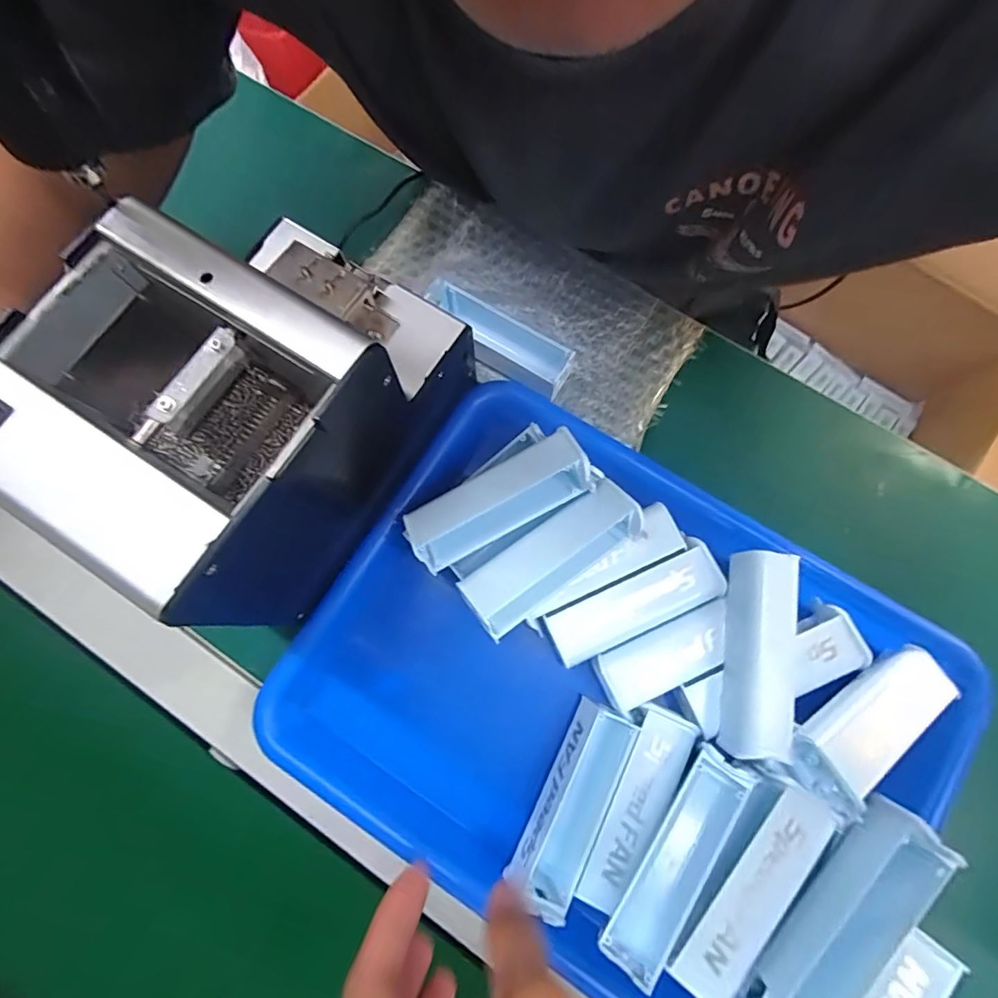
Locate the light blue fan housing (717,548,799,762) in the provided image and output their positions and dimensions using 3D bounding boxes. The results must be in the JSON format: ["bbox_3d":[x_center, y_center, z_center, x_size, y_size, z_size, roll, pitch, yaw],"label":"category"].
[{"bbox_3d":[0.135,0.079,0.263,0.026,0.030,0.099,9,78,3],"label":"light blue fan housing"}]

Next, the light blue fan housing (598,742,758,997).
[{"bbox_3d":[0.085,0.169,0.244,0.023,0.039,0.101,33,80,7],"label":"light blue fan housing"}]

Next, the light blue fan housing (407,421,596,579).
[{"bbox_3d":[-0.001,0.001,0.276,0.102,0.027,0.031,-32,51,2],"label":"light blue fan housing"}]

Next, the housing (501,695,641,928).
[{"bbox_3d":[0.038,0.159,0.264,0.032,0.021,0.100,27,79,7],"label":"housing"}]

